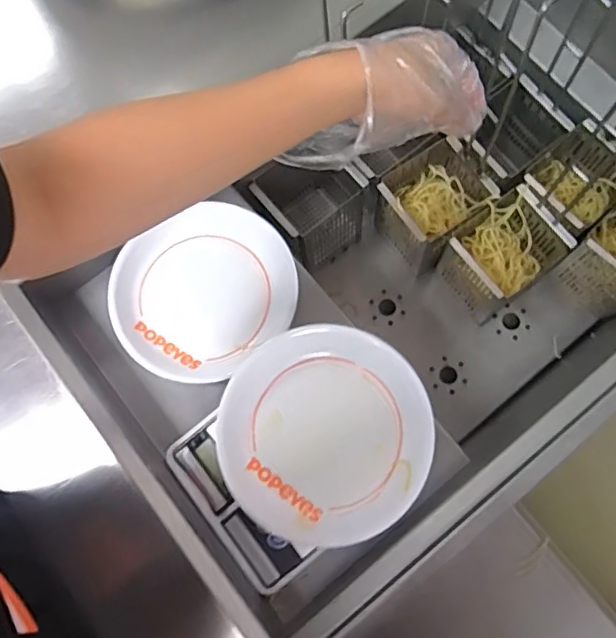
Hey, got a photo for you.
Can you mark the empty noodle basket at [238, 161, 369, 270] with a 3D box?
[{"bbox_3d":[0.008,-0.133,0.709,0.117,0.134,0.114,-38,78,-7],"label":"empty noodle basket"}]

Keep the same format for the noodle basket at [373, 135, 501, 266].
[{"bbox_3d":[0.138,-0.136,0.689,0.104,0.111,0.097,-30,77,-5],"label":"noodle basket"}]

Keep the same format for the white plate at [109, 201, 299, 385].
[{"bbox_3d":[-0.099,-0.024,0.565,0.173,0.027,0.159,0,76,2],"label":"white plate"}]

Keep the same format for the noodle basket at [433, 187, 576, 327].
[{"bbox_3d":[0.217,-0.071,0.674,0.108,0.112,0.095,-34,78,-6],"label":"noodle basket"}]

